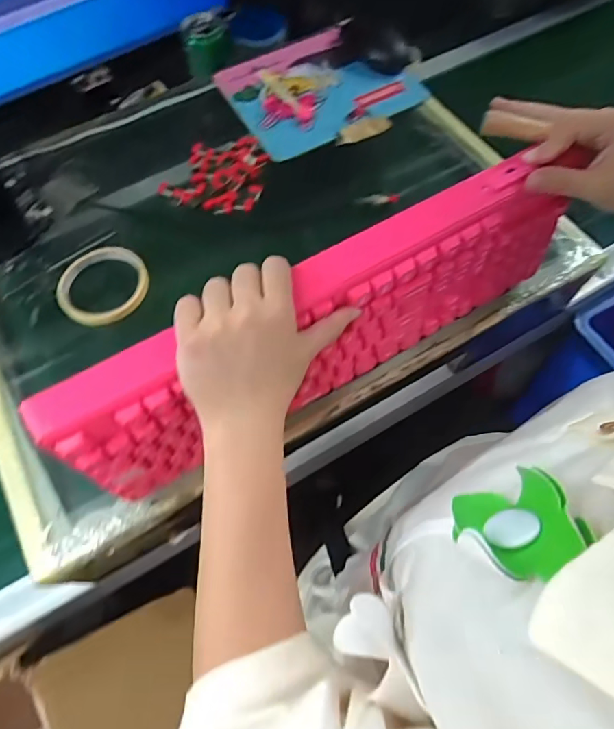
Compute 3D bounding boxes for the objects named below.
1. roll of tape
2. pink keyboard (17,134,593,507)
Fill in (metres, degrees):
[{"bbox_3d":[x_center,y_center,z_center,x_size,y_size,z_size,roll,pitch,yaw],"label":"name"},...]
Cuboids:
[{"bbox_3d":[-0.206,-0.080,0.508,0.089,0.018,0.085,-1,63,2],"label":"roll of tape"},{"bbox_3d":[0.022,-0.030,0.388,0.416,0.143,0.041,-27,65,-15],"label":"pink keyboard"}]

